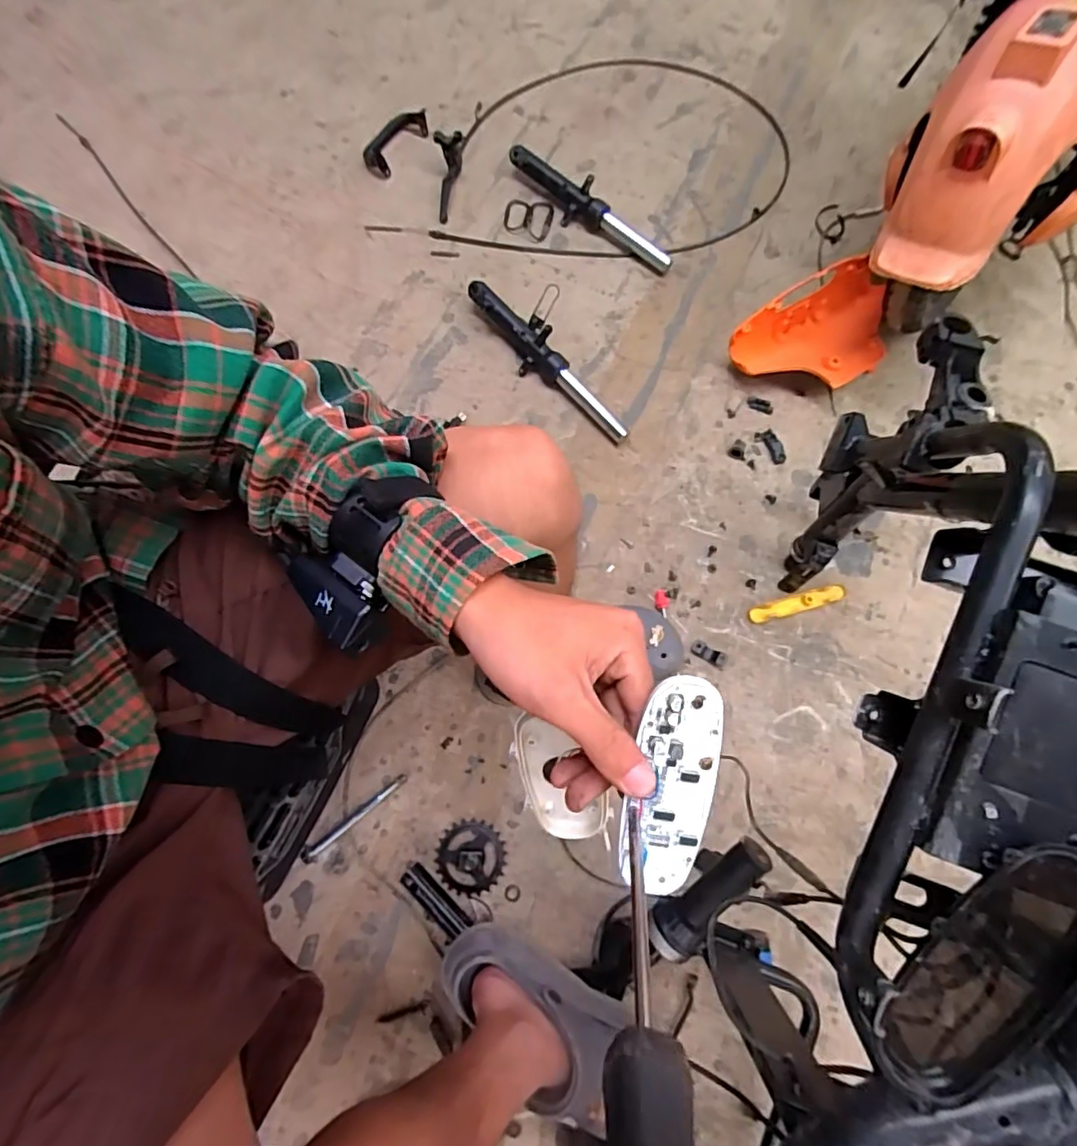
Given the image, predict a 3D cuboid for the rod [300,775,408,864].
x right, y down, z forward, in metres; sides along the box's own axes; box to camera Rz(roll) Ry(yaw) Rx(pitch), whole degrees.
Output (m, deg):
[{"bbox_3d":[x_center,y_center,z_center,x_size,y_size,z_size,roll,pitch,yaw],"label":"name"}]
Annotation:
[{"bbox_3d":[-0.236,0.312,0.726,0.152,0.014,0.015,-39,78,-11],"label":"rod"}]

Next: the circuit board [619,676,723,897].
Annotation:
[{"bbox_3d":[0.064,0.105,0.273,0.039,0.005,0.111,9,101,0],"label":"circuit board"}]

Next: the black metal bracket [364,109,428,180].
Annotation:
[{"bbox_3d":[-0.256,-0.771,1.013,0.057,0.035,0.141,36,75,10],"label":"black metal bracket"}]

